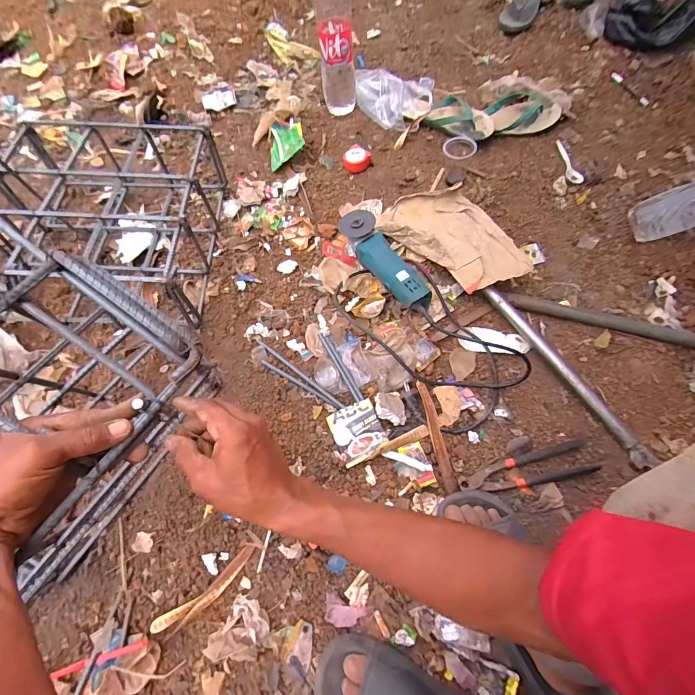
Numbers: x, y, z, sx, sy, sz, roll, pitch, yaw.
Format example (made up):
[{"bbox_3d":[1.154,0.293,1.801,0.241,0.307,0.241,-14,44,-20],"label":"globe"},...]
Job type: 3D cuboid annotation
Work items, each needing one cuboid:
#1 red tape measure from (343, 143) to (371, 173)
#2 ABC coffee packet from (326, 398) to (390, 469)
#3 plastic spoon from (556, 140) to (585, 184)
[{"bbox_3d":[0.023,-0.469,0.903,0.068,0.036,0.072,-2,67,-1],"label":"red tape measure"},{"bbox_3d":[0.018,0.143,0.620,0.081,0.019,0.091,-23,69,-10],"label":"ABC coffee packet"},{"bbox_3d":[0.542,-0.457,0.894,0.029,0.011,0.140,-6,67,-3],"label":"plastic spoon"}]

